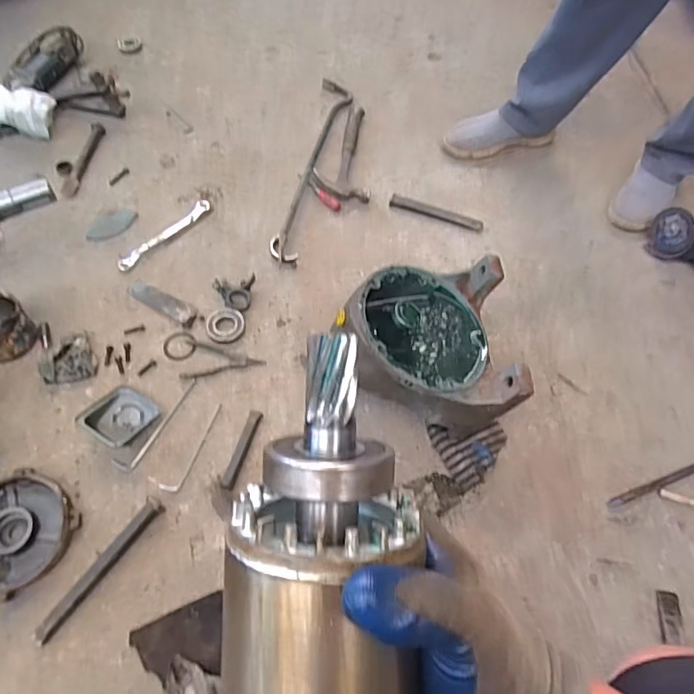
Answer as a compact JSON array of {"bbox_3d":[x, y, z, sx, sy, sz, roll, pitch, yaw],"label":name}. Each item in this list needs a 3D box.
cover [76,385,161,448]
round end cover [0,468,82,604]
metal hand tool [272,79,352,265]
[{"bbox_3d":[-0.370,0.112,0.837,0.092,0.036,0.097,29,63,14],"label":"cover"},{"bbox_3d":[-0.489,0.266,0.750,0.166,0.025,0.154,1,60,-2],"label":"round end cover"},{"bbox_3d":[-0.070,-0.427,1.157,0.076,0.031,0.599,10,60,3],"label":"metal hand tool"}]

